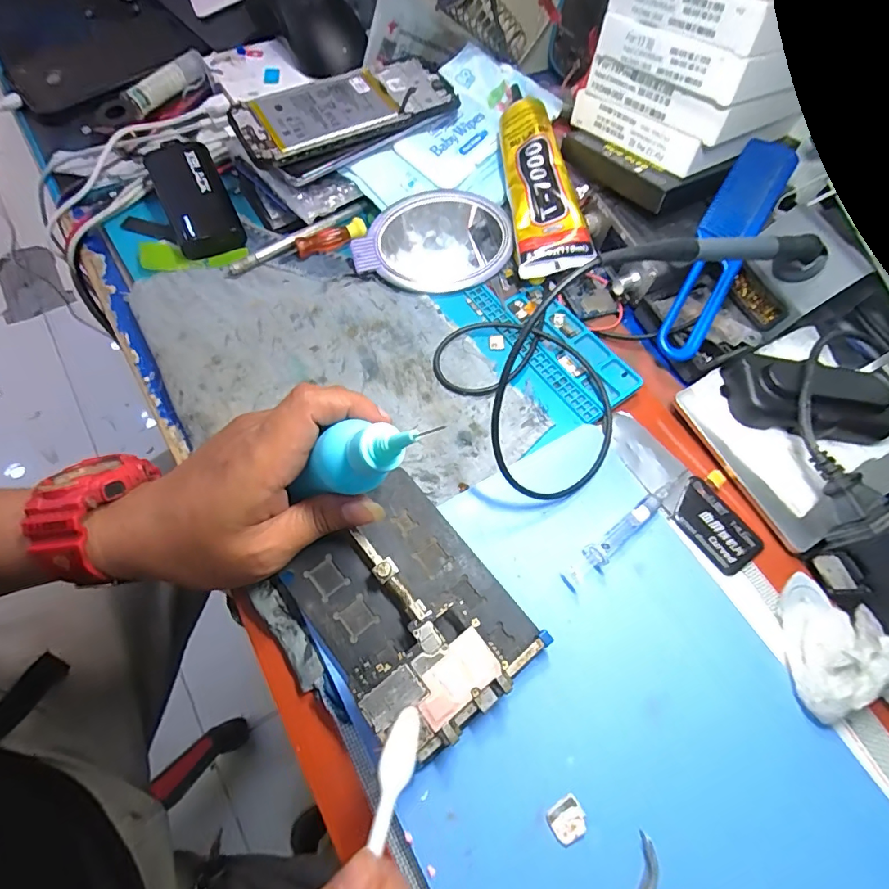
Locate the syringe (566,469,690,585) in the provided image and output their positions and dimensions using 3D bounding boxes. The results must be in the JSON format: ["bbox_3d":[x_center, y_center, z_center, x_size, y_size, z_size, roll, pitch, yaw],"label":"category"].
[{"bbox_3d":[0.113,0.046,0.281,0.105,0.013,0.013,-33,73,-18],"label":"syringe"}]

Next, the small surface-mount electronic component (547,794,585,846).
[{"bbox_3d":[0.058,0.176,0.223,0.016,0.004,0.015,-28,71,-17],"label":"small surface-mount electronic component"}]

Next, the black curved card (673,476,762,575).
[{"bbox_3d":[0.166,0.050,0.293,0.035,0.004,0.055,-34,71,-10],"label":"black curved card"}]

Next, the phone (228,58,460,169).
[{"bbox_3d":[-0.075,-0.258,0.361,0.164,0.014,0.078,-26,71,-16],"label":"phone"}]

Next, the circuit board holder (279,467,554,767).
[{"bbox_3d":[-0.018,0.085,0.248,0.089,0.025,0.117,-37,74,-19],"label":"circuit board holder"}]

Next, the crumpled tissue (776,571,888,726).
[{"bbox_3d":[0.210,0.106,0.255,0.060,0.024,0.067,-8,67,-9],"label":"crumpled tissue"}]

